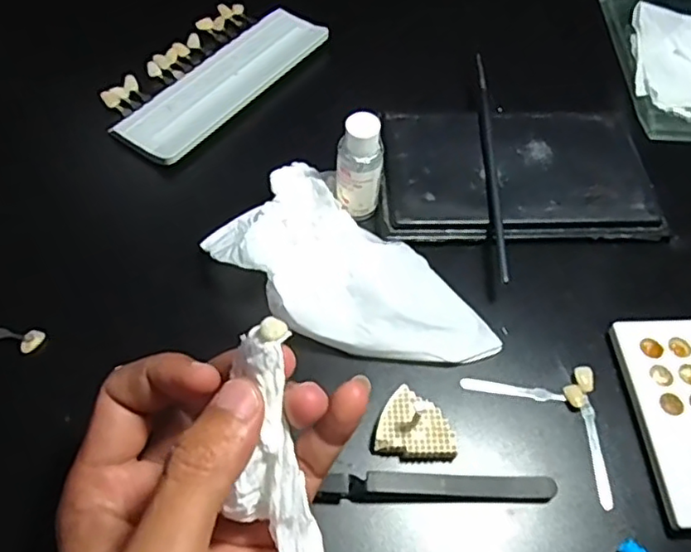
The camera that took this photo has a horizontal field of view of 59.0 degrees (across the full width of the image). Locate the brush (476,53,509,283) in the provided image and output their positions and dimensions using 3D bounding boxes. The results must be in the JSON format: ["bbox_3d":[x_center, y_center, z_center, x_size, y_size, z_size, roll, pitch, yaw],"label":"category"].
[{"bbox_3d":[0.080,-0.067,0.338,0.007,0.007,0.162,2,59,0],"label":"brush"}]

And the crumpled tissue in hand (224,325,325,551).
[{"bbox_3d":[-0.021,0.069,0.196,0.027,0.013,0.106,-15,105,-10],"label":"crumpled tissue in hand"}]

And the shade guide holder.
[{"bbox_3d":[-0.085,-0.128,0.385,0.071,0.011,0.149,34,64,18],"label":"shade guide holder"}]

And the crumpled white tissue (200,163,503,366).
[{"bbox_3d":[0.002,-0.001,0.290,0.137,0.023,0.075,36,65,19],"label":"crumpled white tissue"}]

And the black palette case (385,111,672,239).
[{"bbox_3d":[0.094,-0.060,0.341,0.146,0.007,0.085,-2,59,-2],"label":"black palette case"}]

